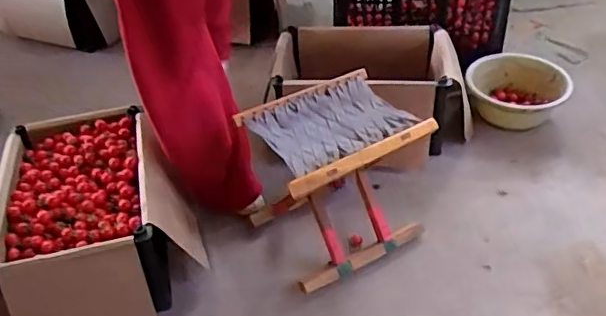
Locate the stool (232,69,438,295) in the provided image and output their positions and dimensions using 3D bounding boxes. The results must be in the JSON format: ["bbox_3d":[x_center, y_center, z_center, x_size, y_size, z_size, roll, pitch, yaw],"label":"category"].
[{"bbox_3d":[0.058,0.051,1.159,0.301,0.324,0.247,-23,43,-23],"label":"stool"}]

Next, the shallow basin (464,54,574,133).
[{"bbox_3d":[0.586,-0.176,1.534,0.237,0.116,0.225,11,41,16],"label":"shallow basin"}]

